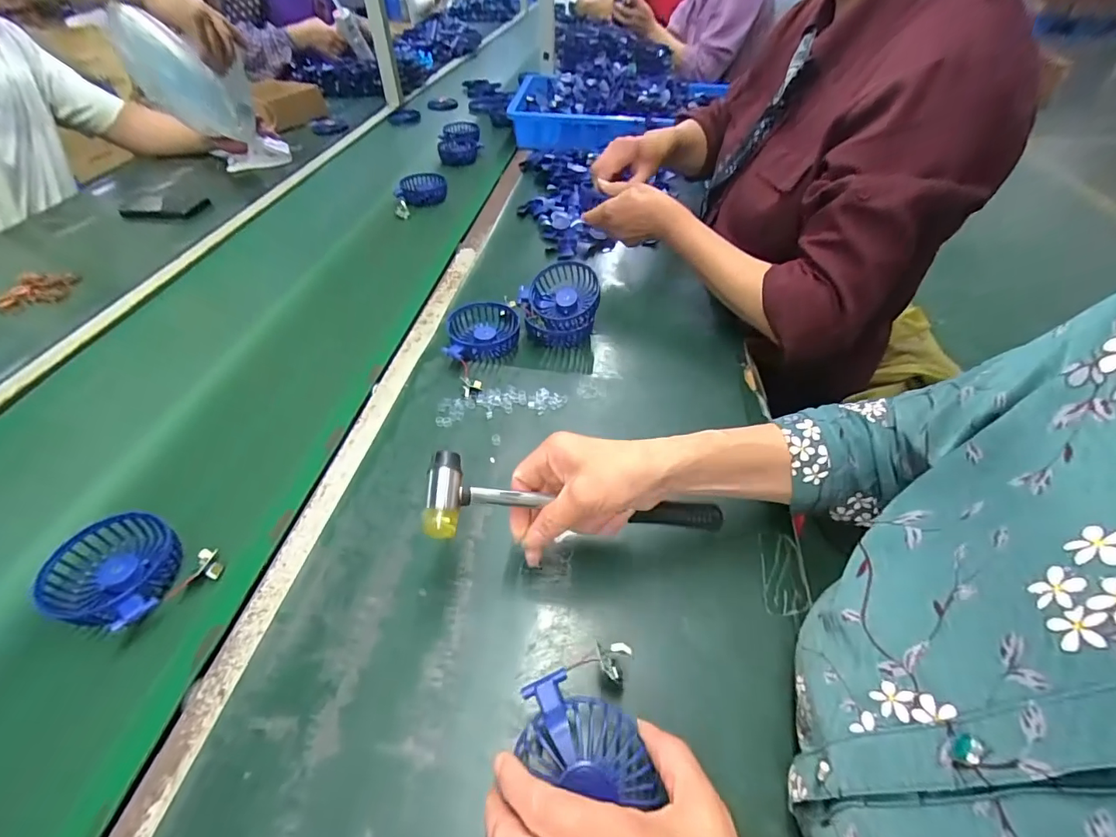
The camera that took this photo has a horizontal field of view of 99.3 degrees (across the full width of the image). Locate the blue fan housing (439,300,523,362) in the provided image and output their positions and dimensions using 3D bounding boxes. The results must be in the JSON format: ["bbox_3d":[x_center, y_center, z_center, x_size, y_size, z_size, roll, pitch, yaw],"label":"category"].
[{"bbox_3d":[-0.093,-0.106,0.594,0.086,0.030,0.101,1,46,-1],"label":"blue fan housing"}]

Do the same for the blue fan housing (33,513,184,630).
[{"bbox_3d":[-0.353,0.122,0.386,0.098,0.028,0.086,8,47,6],"label":"blue fan housing"}]

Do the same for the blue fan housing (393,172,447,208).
[{"bbox_3d":[-0.266,-0.445,0.928,0.096,0.041,0.080,-4,46,-4],"label":"blue fan housing"}]

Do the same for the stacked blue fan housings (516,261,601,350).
[{"bbox_3d":[0.002,-0.143,0.610,0.100,0.066,0.096,-4,47,-5],"label":"stacked blue fan housings"}]

